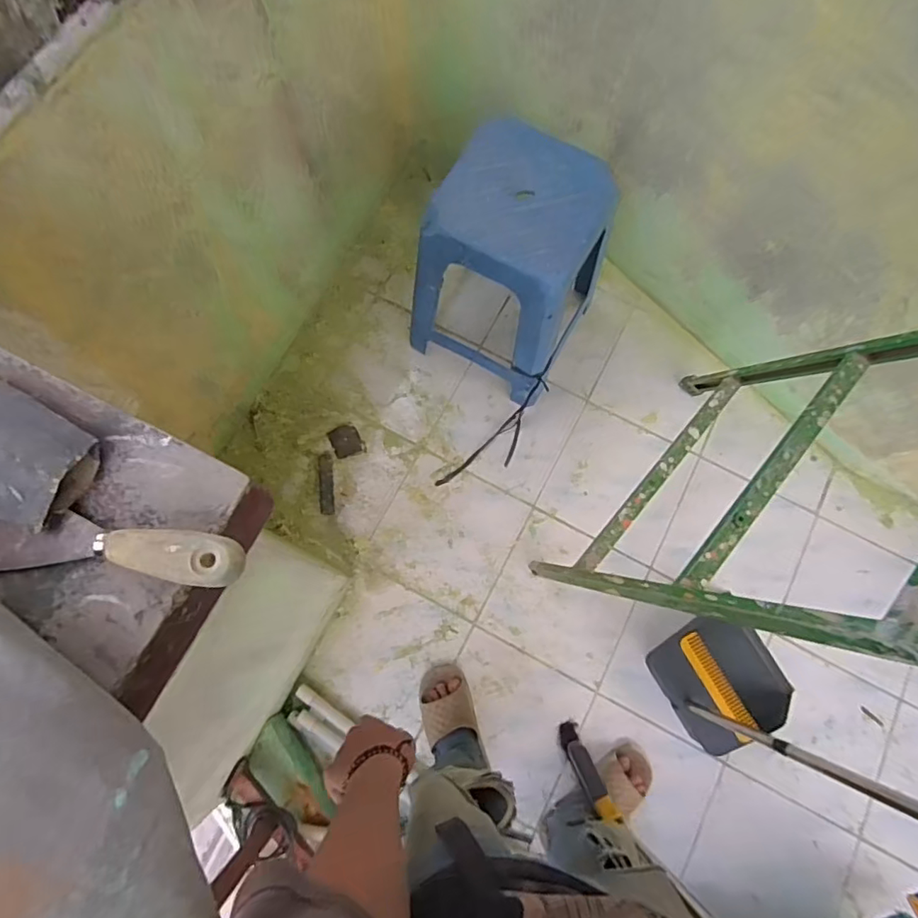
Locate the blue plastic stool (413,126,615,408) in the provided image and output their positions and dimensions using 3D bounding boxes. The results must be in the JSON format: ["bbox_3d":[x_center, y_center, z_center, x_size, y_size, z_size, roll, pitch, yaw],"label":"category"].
[{"bbox_3d":[0.106,-0.386,1.142,0.323,0.447,0.300,30,75,6],"label":"blue plastic stool"}]

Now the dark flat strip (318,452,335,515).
[{"bbox_3d":[-0.308,0.057,1.265,0.031,0.008,0.145,-5,74,-3],"label":"dark flat strip"}]

